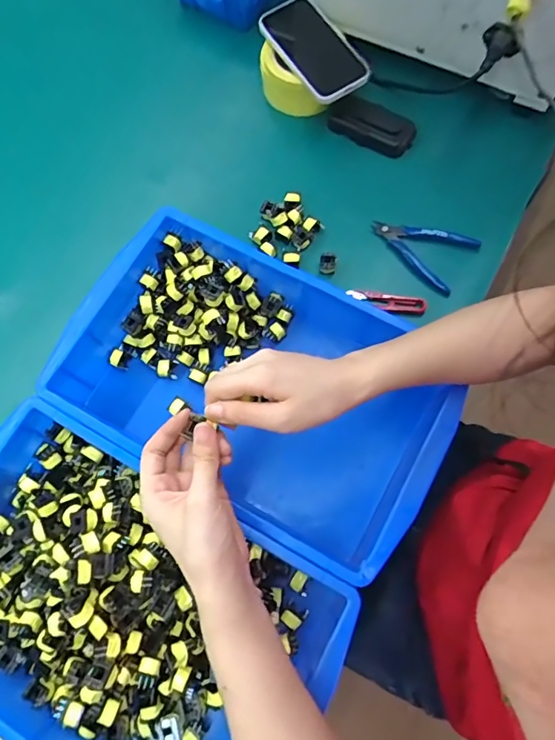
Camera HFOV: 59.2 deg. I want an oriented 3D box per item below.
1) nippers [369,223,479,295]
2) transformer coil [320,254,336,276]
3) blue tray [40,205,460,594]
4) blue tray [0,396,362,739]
[{"bbox_3d":[0.173,-0.154,0.590,0.120,0.014,0.082,35,78,10],"label":"nippers"},{"bbox_3d":[0.059,-0.124,0.573,0.019,0.017,0.018,0,74,1],"label":"transformer coil"},{"bbox_3d":[-0.024,0.020,0.507,0.372,0.102,0.235,28,77,9],"label":"blue tray"},{"bbox_3d":[-0.142,0.212,0.429,0.366,0.082,0.226,31,77,9],"label":"blue tray"}]

